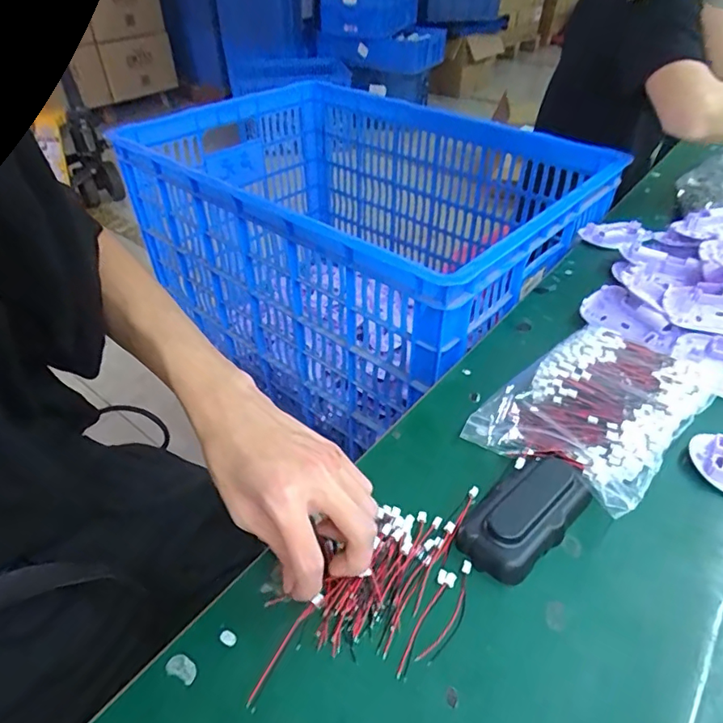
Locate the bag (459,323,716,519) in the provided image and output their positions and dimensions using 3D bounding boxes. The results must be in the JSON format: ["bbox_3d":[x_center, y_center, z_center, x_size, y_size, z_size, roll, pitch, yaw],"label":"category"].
[{"bbox_3d":[0.196,0.037,0.429,0.180,0.040,0.133,-33,50,-30],"label":"bag"}]

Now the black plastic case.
[{"bbox_3d":[0.115,0.106,0.355,0.099,0.029,0.052,-33,50,-31],"label":"black plastic case"}]

